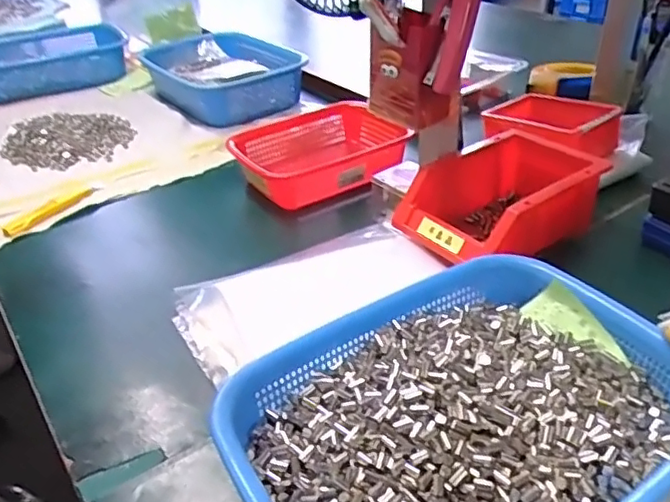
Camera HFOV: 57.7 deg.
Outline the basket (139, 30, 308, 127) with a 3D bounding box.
[{"bbox_3d":[-0.182,-0.296,1.022,0.229,0.073,0.277,-19,37,-20],"label":"basket"}]

